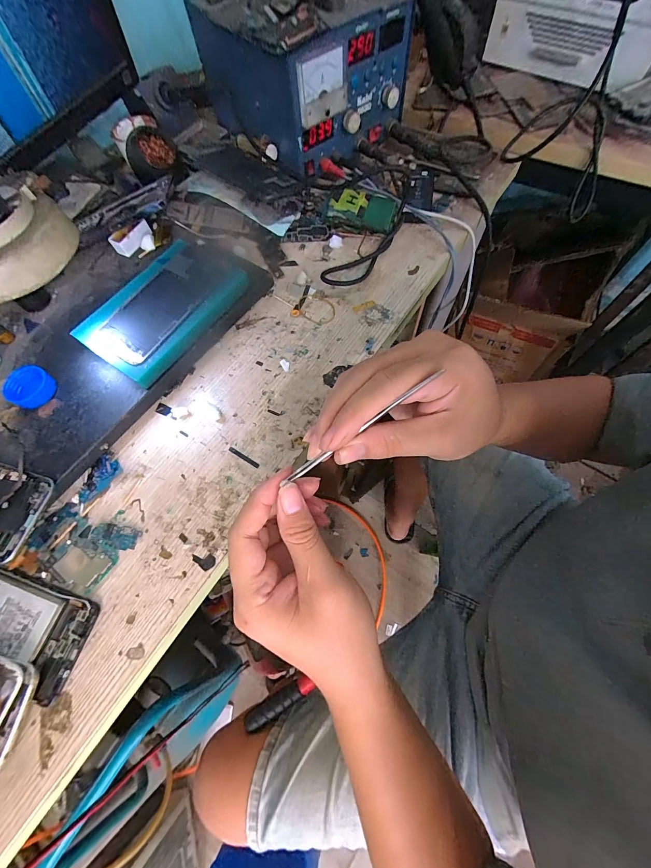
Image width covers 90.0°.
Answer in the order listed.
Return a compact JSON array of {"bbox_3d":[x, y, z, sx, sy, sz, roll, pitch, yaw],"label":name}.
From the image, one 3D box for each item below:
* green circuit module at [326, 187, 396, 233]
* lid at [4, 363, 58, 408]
[{"bbox_3d":[0.045,-0.276,0.402,0.083,0.036,0.021,19,38,7],"label":"green circuit module"},{"bbox_3d":[-0.293,-0.046,0.325,0.033,0.023,0.041,26,73,9],"label":"lid"}]

